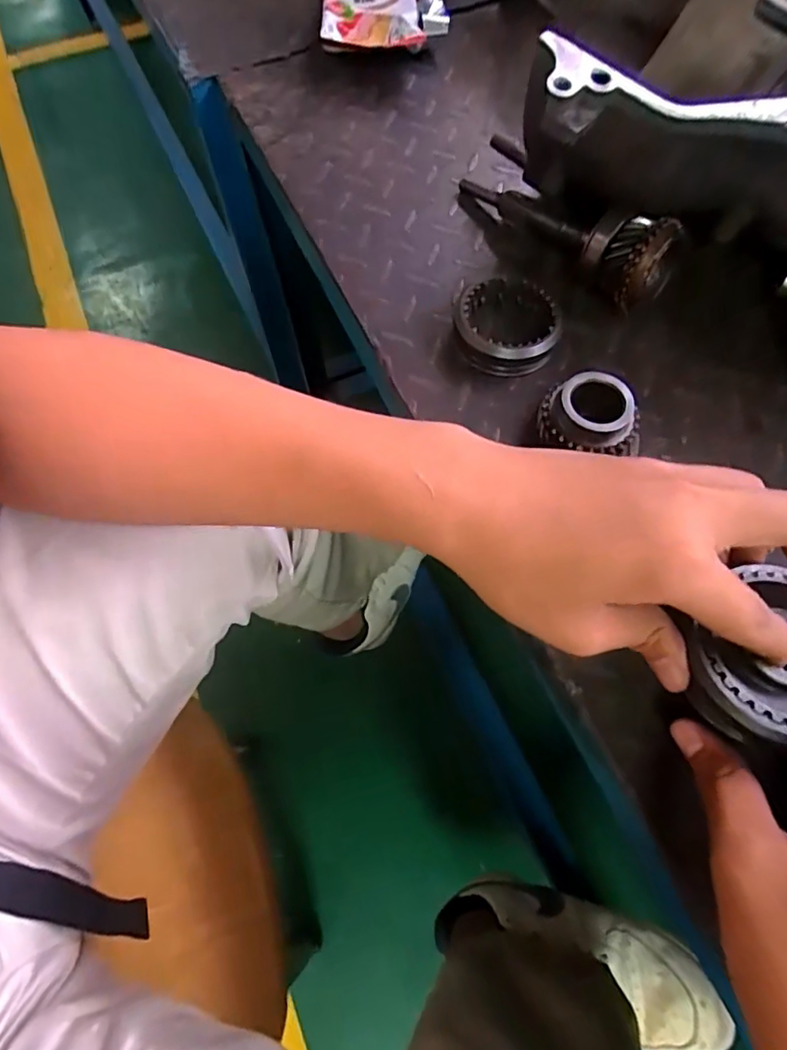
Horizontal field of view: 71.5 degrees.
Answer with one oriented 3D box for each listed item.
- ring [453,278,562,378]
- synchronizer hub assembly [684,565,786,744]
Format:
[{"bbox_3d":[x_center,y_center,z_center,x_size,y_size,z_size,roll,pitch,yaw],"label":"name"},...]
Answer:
[{"bbox_3d":[0.074,-0.130,0.356,0.065,0.024,0.061,0,65,1],"label":"ring"},{"bbox_3d":[0.169,0.060,0.241,0.069,0.023,0.075,-1,68,2],"label":"synchronizer hub assembly"}]

